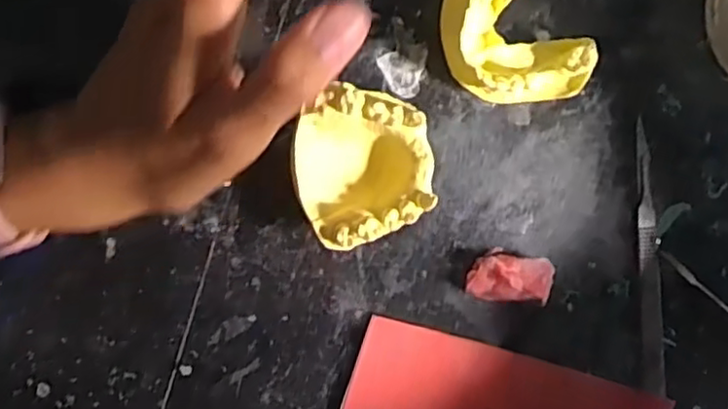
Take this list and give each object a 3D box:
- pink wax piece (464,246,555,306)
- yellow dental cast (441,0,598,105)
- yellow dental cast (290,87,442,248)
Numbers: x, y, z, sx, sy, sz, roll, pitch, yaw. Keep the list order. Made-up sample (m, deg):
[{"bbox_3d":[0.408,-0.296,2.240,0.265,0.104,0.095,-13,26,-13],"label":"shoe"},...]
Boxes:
[{"bbox_3d":[0.063,0.032,0.299,0.035,0.016,0.022,11,95,-8],"label":"pink wax piece"},{"bbox_3d":[0.057,-0.066,0.281,0.051,0.027,0.069,-42,99,-1],"label":"yellow dental cast"},{"bbox_3d":[-0.001,-0.016,0.276,0.052,0.035,0.059,-10,97,-6],"label":"yellow dental cast"}]

